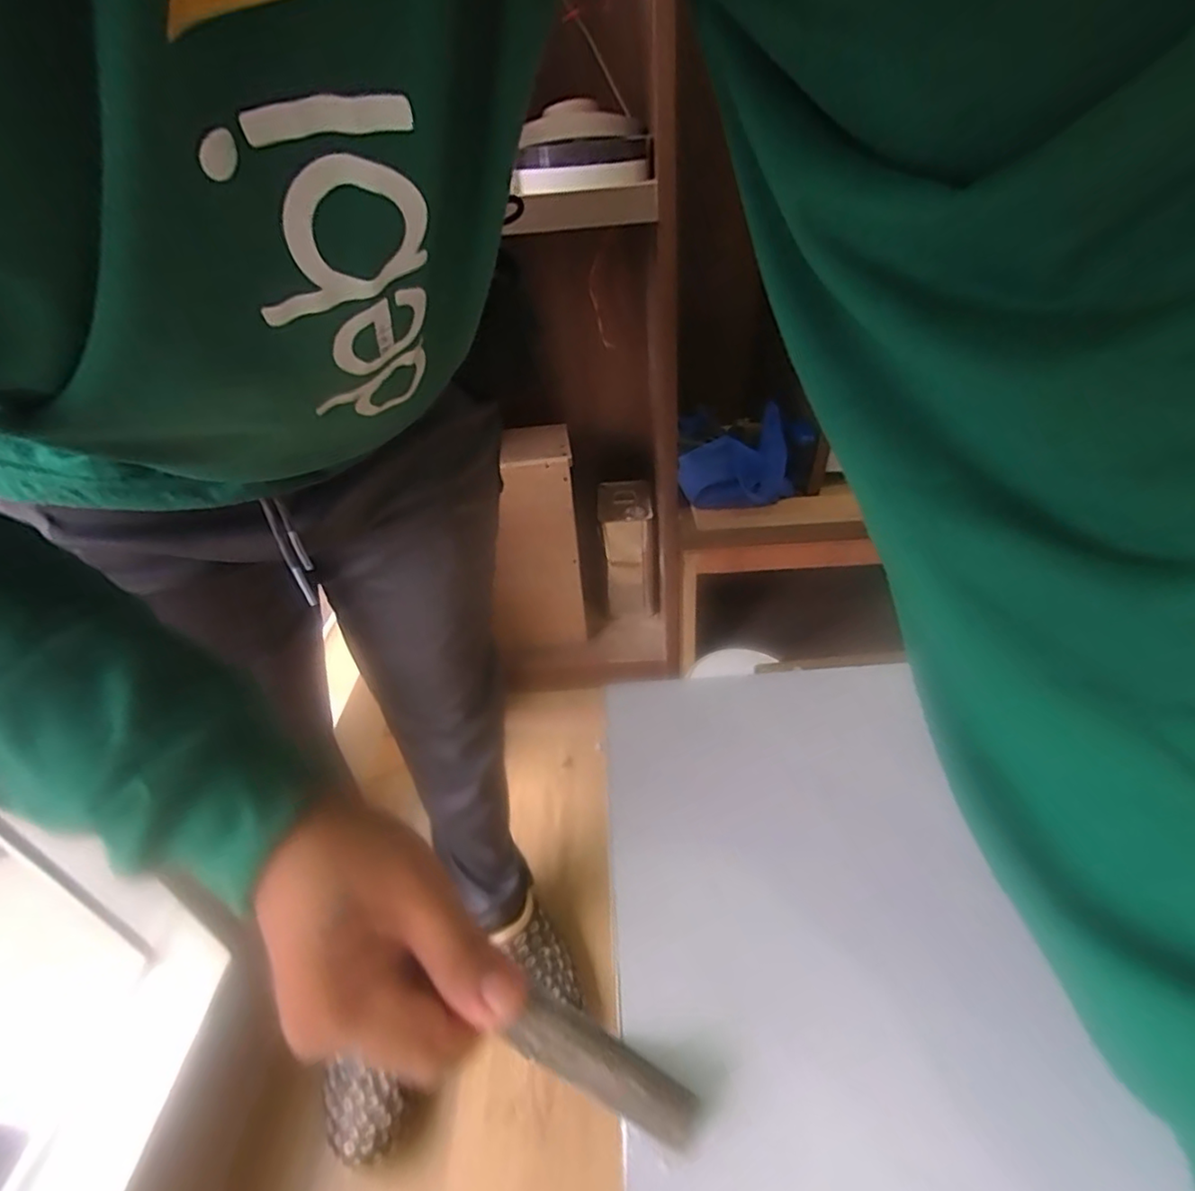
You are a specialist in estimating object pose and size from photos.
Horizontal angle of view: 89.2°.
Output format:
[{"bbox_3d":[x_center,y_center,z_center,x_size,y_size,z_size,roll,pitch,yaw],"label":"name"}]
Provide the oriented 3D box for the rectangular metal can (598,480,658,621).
[{"bbox_3d":[0.062,-0.088,1.204,0.108,0.240,0.134,-2,37,5],"label":"rectangular metal can"}]

